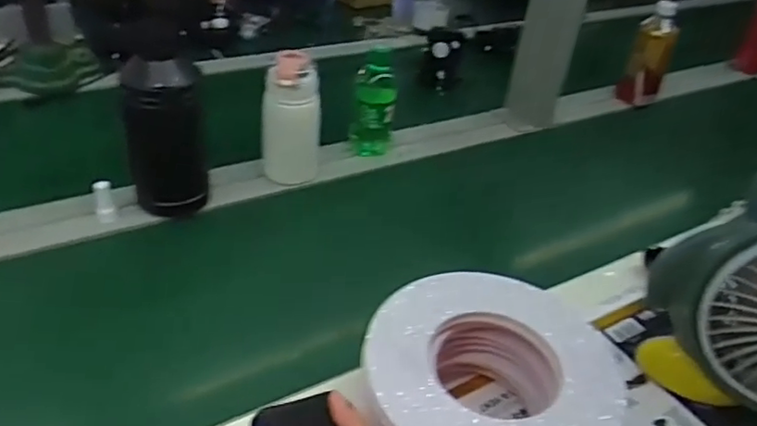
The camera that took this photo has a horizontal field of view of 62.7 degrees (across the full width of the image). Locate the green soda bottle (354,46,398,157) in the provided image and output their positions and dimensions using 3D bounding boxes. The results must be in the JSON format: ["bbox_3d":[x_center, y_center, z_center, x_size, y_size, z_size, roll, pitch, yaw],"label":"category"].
[{"bbox_3d":[-0.005,-0.160,0.898,0.060,0.153,0.071,6,35,-3],"label":"green soda bottle"}]

